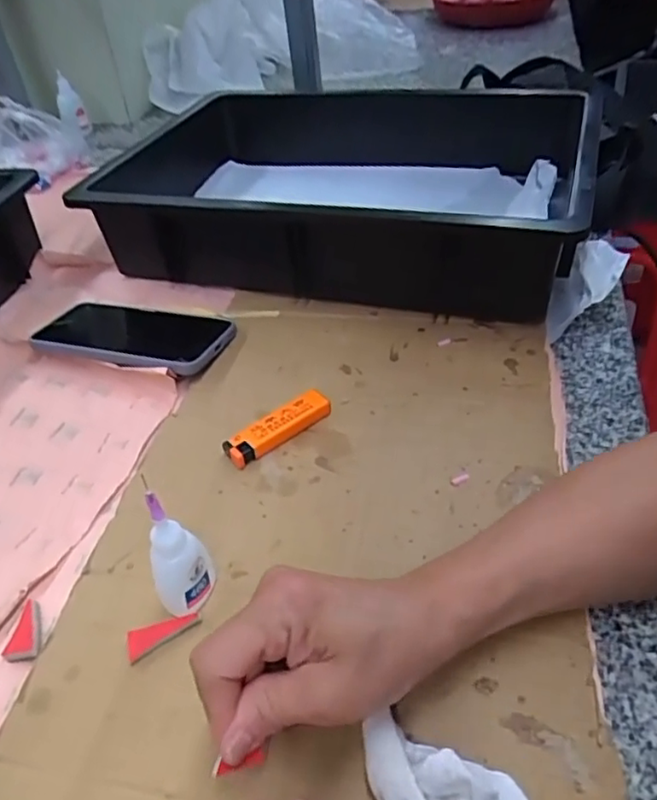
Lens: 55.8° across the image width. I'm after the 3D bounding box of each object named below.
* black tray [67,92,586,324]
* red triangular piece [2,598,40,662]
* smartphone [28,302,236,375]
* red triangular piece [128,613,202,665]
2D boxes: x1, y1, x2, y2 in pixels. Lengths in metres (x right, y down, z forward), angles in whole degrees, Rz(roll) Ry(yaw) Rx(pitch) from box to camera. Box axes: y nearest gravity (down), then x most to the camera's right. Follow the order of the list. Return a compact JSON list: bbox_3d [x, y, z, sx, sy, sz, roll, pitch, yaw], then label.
[{"bbox_3d":[0.015,-0.211,0.618,0.423,0.105,0.336,9,44,15],"label":"black tray"},{"bbox_3d":[-0.169,0.127,0.344,0.019,0.004,0.036,-12,43,-7],"label":"red triangular piece"},{"bbox_3d":[-0.166,-0.056,0.531,0.169,0.011,0.085,9,36,18],"label":"smartphone"},{"bbox_3d":[-0.091,0.126,0.338,0.040,0.005,0.016,-25,46,-20],"label":"red triangular piece"}]

